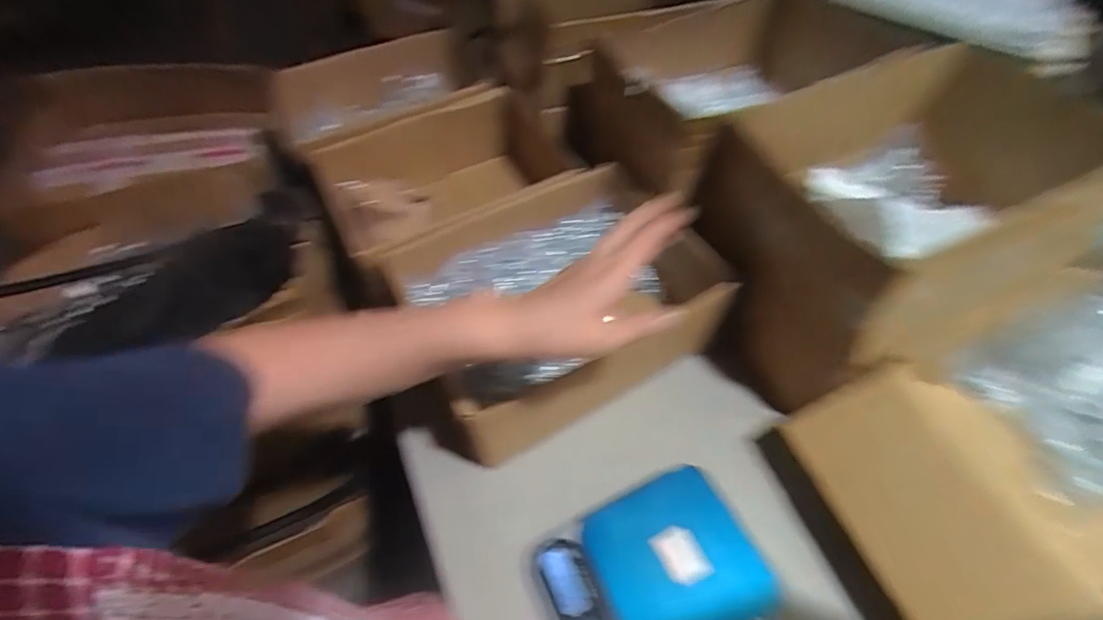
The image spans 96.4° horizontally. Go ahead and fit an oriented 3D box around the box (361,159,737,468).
[{"bbox_3d":[0.001,-0.020,0.570,0.326,0.112,0.263,-25,62,-13],"label":"box"}]

